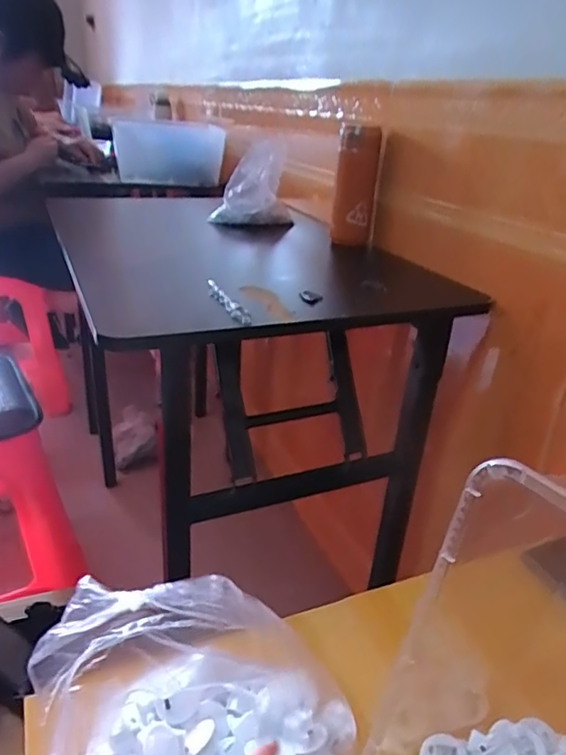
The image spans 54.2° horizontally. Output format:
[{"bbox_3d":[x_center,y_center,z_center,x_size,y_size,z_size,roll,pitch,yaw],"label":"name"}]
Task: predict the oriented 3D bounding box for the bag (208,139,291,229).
[{"bbox_3d":[-0.054,-0.368,1.049,0.124,0.146,0.095,14,28,20],"label":"bag"}]

